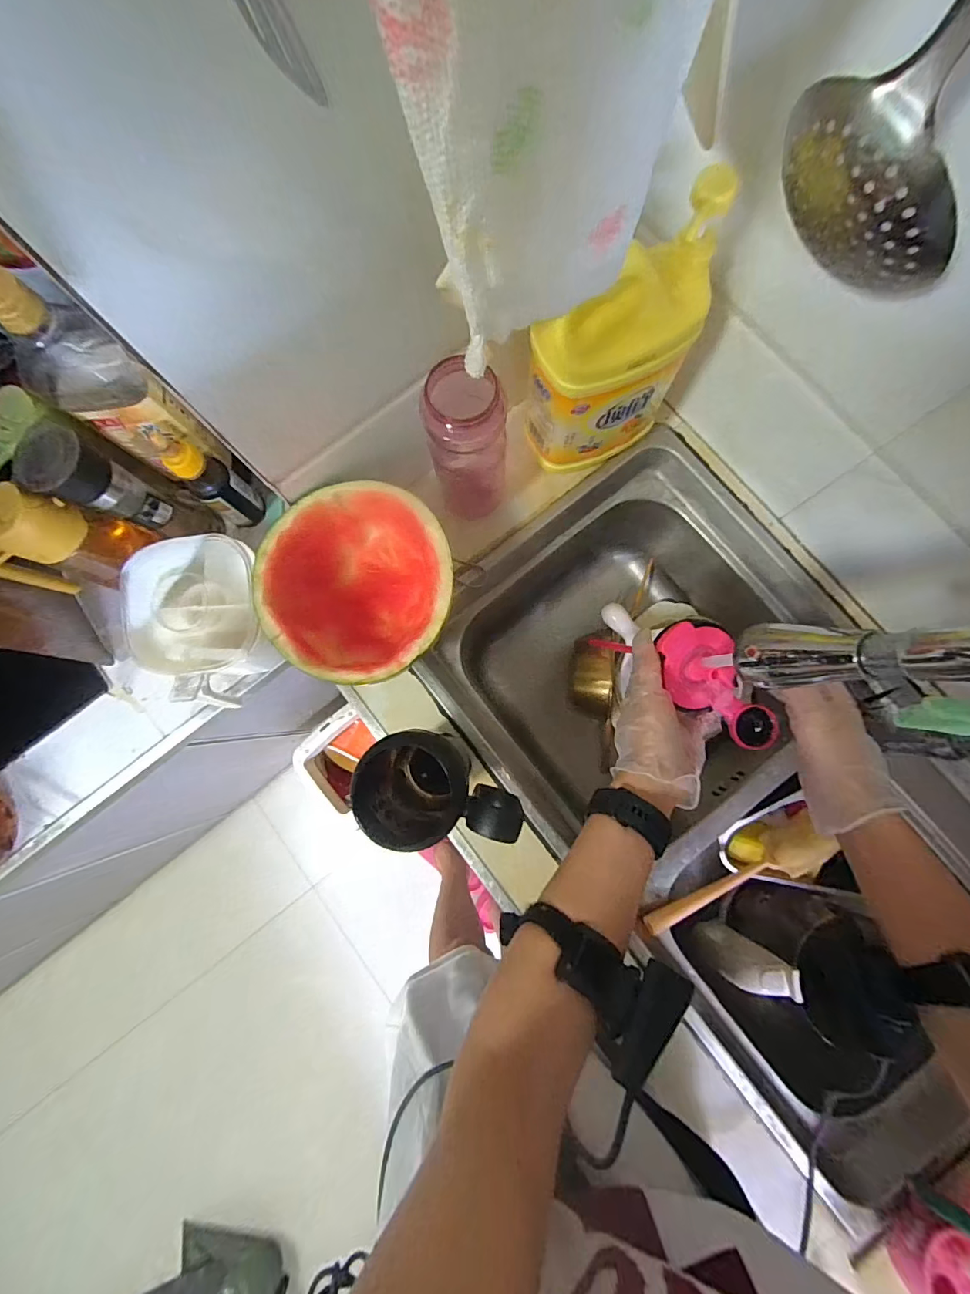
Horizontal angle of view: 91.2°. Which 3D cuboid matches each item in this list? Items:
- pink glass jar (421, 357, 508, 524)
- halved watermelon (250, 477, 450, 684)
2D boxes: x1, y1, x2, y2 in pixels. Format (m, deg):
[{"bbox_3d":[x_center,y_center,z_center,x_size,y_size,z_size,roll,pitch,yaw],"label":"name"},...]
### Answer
[{"bbox_3d":[-0.018,-0.205,0.484,0.073,0.196,0.069,0,82,2],"label":"pink glass jar"},{"bbox_3d":[-0.124,-0.057,0.505,0.184,0.116,0.190,0,82,2],"label":"halved watermelon"}]

